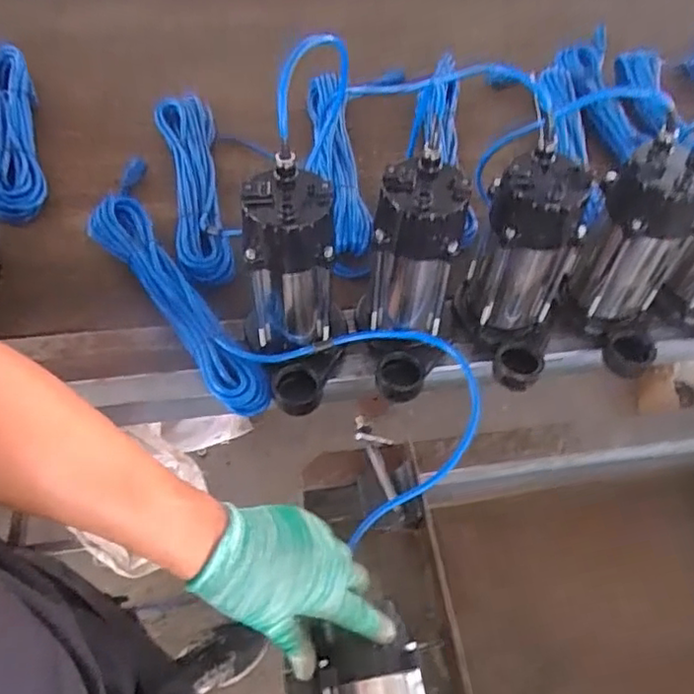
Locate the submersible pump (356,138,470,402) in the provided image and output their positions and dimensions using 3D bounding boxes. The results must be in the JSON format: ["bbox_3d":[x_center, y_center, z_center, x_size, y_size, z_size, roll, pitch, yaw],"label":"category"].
[{"bbox_3d":[0.078,-0.065,0.674,0.102,0.227,0.151,-10,57,-10],"label":"submersible pump"}]

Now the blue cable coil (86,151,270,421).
[{"bbox_3d":[-0.222,-0.067,0.775,0.100,0.079,0.377,-25,61,-18],"label":"blue cable coil"}]

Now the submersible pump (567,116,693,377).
[{"bbox_3d":[0.323,-0.093,0.692,0.119,0.215,0.136,18,57,9],"label":"submersible pump"}]

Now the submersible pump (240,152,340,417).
[{"bbox_3d":[-0.051,-0.050,0.665,0.100,0.232,0.147,-19,59,-15],"label":"submersible pump"}]

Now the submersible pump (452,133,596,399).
[{"bbox_3d":[0.197,-0.081,0.691,0.117,0.219,0.149,16,57,8],"label":"submersible pump"}]

